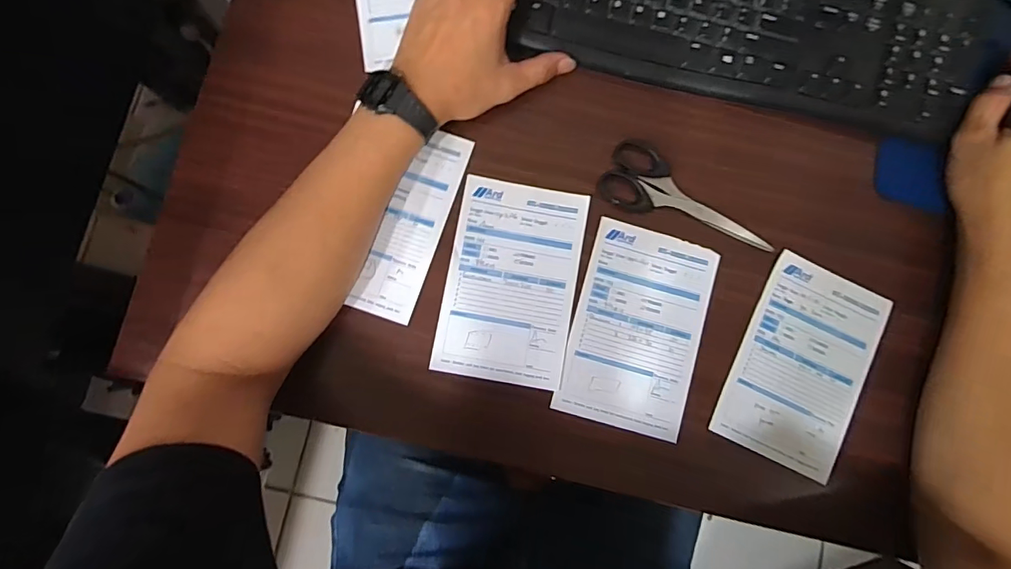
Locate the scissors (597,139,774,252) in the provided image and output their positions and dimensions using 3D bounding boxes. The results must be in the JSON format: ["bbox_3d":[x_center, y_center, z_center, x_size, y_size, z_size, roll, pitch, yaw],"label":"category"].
[{"bbox_3d":[0.155,-0.077,0.411,0.148,0.011,0.057,17,83,-1],"label":"scissors"}]

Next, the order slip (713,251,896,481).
[{"bbox_3d":[0.246,0.066,0.400,0.104,0.005,0.161,25,84,-1],"label":"order slip"}]

